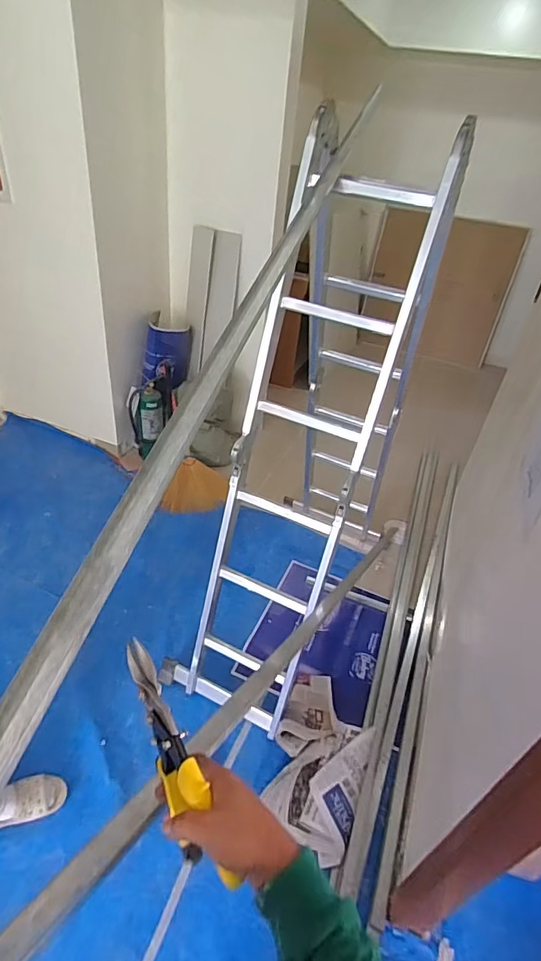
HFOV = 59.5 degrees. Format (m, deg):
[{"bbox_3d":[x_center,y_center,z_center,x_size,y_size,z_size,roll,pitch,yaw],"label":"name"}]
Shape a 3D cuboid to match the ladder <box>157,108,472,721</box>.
[{"bbox_3d":[0.205,-0.149,1.616,0.423,1.708,1.206,24,41,21],"label":"ladder"}]

